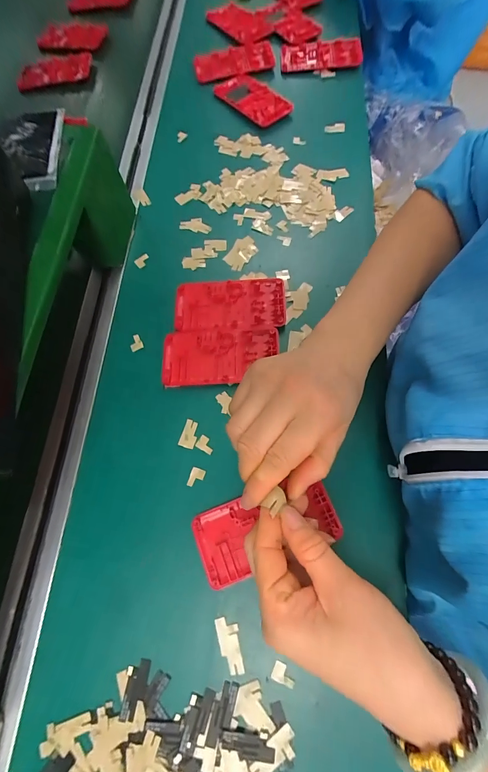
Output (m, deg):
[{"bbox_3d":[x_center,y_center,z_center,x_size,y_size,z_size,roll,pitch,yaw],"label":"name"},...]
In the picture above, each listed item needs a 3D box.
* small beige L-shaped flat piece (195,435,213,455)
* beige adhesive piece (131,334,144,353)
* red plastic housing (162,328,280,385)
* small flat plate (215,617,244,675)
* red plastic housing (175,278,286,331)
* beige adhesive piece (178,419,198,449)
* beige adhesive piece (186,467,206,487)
[{"bbox_3d":[-0.037,0.057,0.332,0.018,0.004,0.013,29,72,11],"label":"small beige L-shaped flat piece"},{"bbox_3d":[-0.121,-0.048,0.377,0.014,0.005,0.018,-25,71,-9],"label":"beige adhesive piece"},{"bbox_3d":[-0.025,-0.033,0.355,0.121,0.011,0.061,-2,69,-1],"label":"red plastic housing"},{"bbox_3d":[-0.011,0.211,0.275,0.017,0.005,0.039,-13,69,-5],"label":"small flat plate"},{"bbox_3d":[-0.016,-0.093,0.377,0.122,0.016,0.063,0,69,0],"label":"red plastic housing"},{"bbox_3d":[-0.054,0.048,0.338,0.016,0.004,0.027,13,70,5],"label":"beige adhesive piece"},{"bbox_3d":[-0.046,0.087,0.323,0.013,0.005,0.018,16,70,6],"label":"beige adhesive piece"}]

